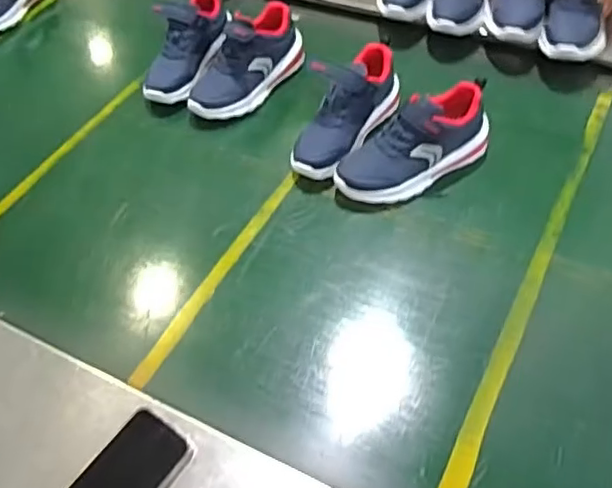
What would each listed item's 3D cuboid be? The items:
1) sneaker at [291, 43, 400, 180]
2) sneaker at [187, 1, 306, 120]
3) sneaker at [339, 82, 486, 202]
[{"bbox_3d":[0.058,-0.194,0.853,0.079,0.119,0.213,25,59,21],"label":"sneaker"},{"bbox_3d":[-0.095,-0.292,0.945,0.082,0.124,0.222,34,62,25],"label":"sneaker"},{"bbox_3d":[0.149,-0.133,0.807,0.219,0.109,0.076,-29,56,-17],"label":"sneaker"}]

